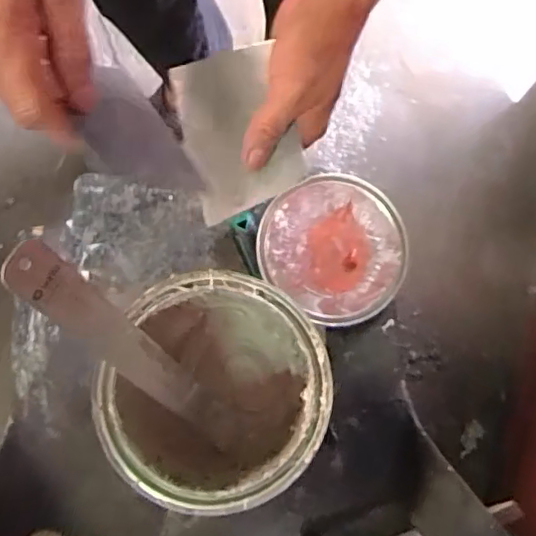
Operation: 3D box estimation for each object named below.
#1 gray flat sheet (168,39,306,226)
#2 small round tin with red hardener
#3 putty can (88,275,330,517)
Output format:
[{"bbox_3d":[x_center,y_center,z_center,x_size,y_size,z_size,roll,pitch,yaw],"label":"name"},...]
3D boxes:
[{"bbox_3d":[-0.025,-0.102,0.420,0.085,0.007,0.116,-18,86,28],"label":"gray flat sheet"},{"bbox_3d":[0.069,-0.020,0.589,0.148,0.025,0.141,0,76,-2],"label":"small round tin with red hardener"},{"bbox_3d":[-0.037,0.105,0.490,0.154,0.198,0.165,0,76,-2],"label":"putty can"}]

